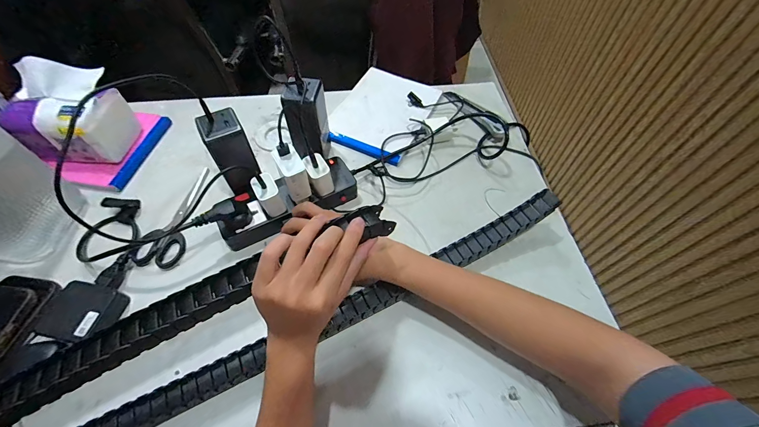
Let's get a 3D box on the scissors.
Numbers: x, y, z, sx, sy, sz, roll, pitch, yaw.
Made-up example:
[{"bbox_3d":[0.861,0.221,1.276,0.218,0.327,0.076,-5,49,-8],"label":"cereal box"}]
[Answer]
[{"bbox_3d":[-0.281,-0.002,0.468,0.063,0.009,0.172,12,57,6],"label":"scissors"}]

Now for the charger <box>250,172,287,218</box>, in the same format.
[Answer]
[{"bbox_3d":[-0.144,-0.024,0.420,0.027,0.046,0.036,-26,60,-17],"label":"charger"}]

